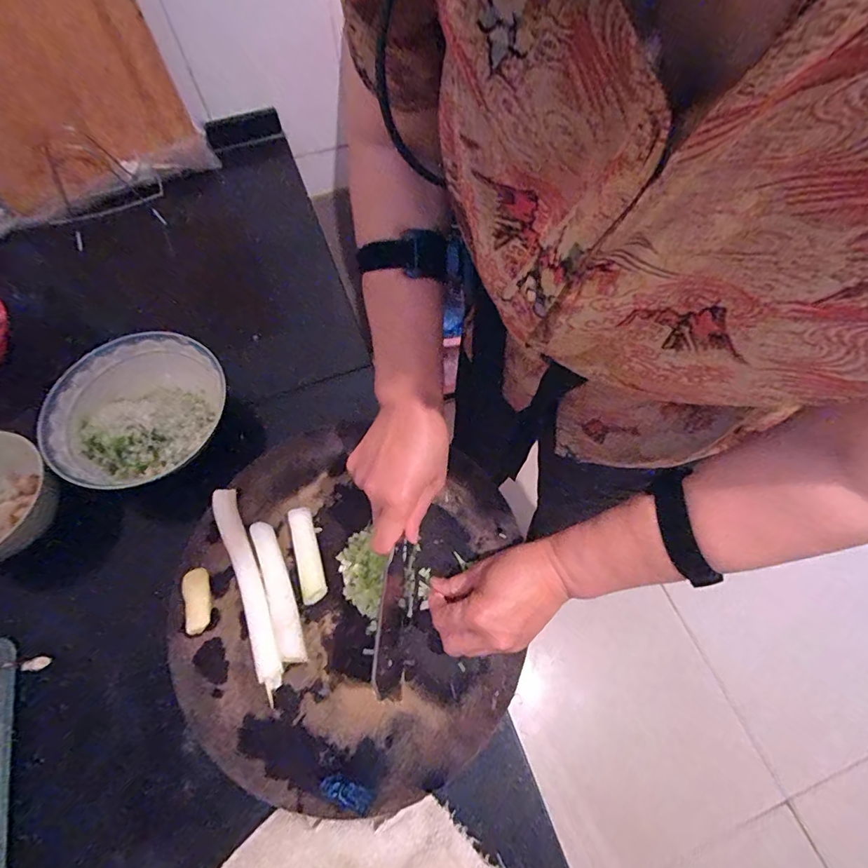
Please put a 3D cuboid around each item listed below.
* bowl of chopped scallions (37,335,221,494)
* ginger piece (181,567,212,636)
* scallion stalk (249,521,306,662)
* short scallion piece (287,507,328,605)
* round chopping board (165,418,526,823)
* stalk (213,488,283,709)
[{"bbox_3d":[-0.358,-0.027,0.545,0.179,0.048,0.188,0,63,0],"label":"bowl of chopped scallions"},{"bbox_3d":[-0.229,0.161,0.438,0.021,0.012,0.059,-10,76,-4],"label":"ginger piece"},{"bbox_3d":[-0.152,0.152,0.445,0.025,0.024,0.136,-20,65,-9],"label":"scallion stalk"},{"bbox_3d":[-0.130,0.121,0.457,0.026,0.014,0.093,-17,64,-8],"label":"short scallion piece"},{"bbox_3d":[-0.088,0.158,0.459,0.320,0.053,0.342,0,63,0],"label":"round chopping board"},{"bbox_3d":[-0.183,0.146,0.450,0.026,0.016,0.206,-23,65,-11],"label":"stalk"}]

